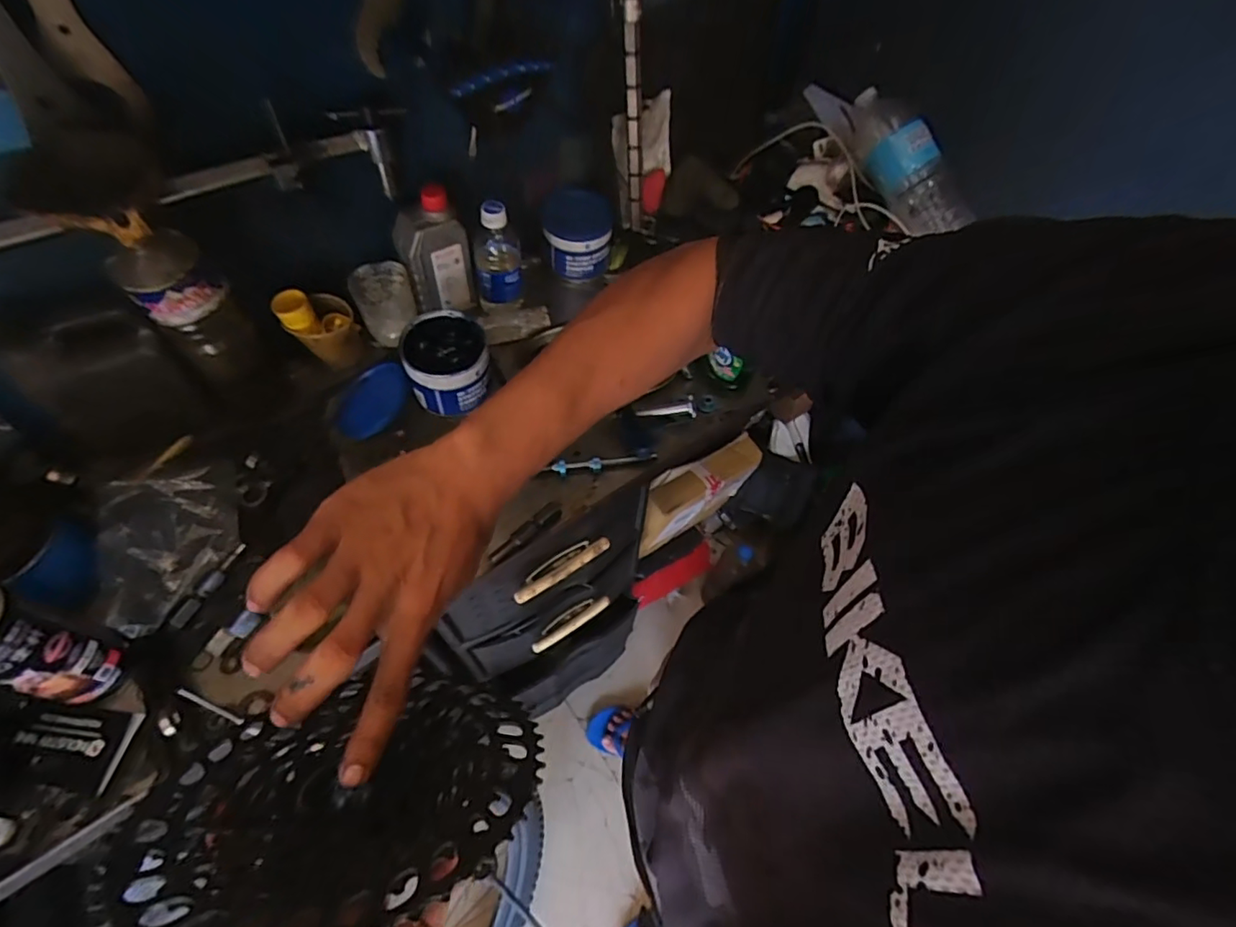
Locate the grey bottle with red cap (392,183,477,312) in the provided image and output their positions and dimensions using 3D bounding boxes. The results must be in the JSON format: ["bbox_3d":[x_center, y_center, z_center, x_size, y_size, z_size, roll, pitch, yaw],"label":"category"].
[{"bbox_3d":[-0.234,-0.266,0.735,0.080,0.158,0.047,-25,63,-18],"label":"grey bottle with red cap"}]

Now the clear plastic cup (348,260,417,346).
[{"bbox_3d":[-0.302,-0.206,0.749,0.072,0.089,0.054,-18,61,-14],"label":"clear plastic cup"}]

